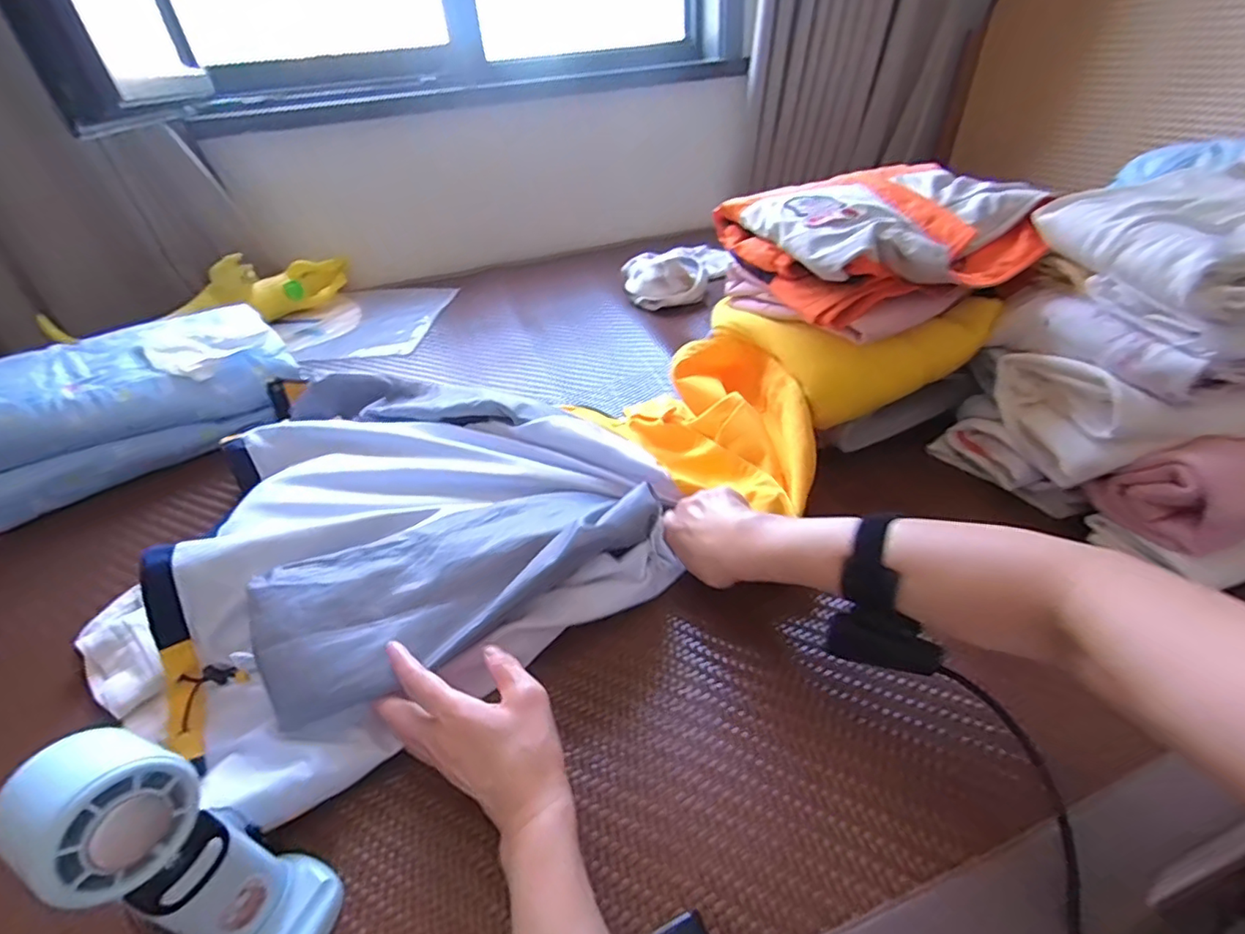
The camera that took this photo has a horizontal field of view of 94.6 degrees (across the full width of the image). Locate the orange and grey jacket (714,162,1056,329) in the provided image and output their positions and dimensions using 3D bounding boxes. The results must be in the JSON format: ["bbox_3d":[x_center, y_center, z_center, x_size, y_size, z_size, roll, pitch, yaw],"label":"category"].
[{"bbox_3d":[0.271,-0.255,0.635,0.243,0.089,0.279,-11,37,-7],"label":"orange and grey jacket"}]

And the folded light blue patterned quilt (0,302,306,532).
[{"bbox_3d":[-0.650,-0.088,0.735,0.412,0.148,0.207,-31,43,-30],"label":"folded light blue patterned quilt"}]

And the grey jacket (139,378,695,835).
[{"bbox_3d":[-0.222,0.028,0.572,0.418,0.086,0.470,-28,42,-28],"label":"grey jacket"}]

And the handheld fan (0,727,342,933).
[{"bbox_3d":[-0.219,0.203,0.294,0.084,0.168,0.065,11,40,22],"label":"handheld fan"}]

